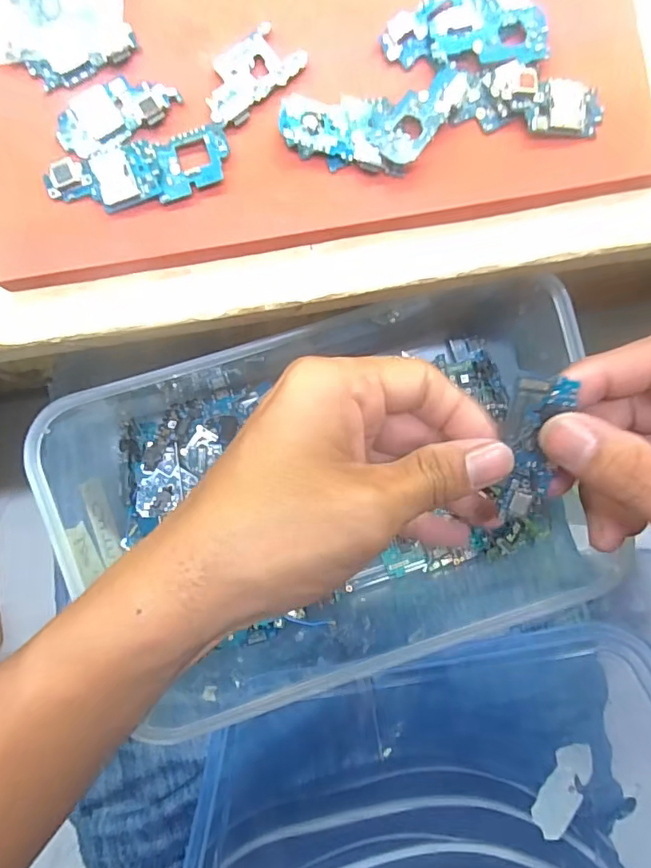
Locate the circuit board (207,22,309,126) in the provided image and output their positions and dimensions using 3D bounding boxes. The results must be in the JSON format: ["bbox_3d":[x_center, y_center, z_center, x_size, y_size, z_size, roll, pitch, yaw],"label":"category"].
[{"bbox_3d":[-0.027,-0.126,0.183,0.038,0.004,0.021,-43,94,0],"label":"circuit board"}]

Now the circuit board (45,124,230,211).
[{"bbox_3d":[-0.064,-0.091,0.182,0.062,0.006,0.020,-13,93,-2],"label":"circuit board"}]

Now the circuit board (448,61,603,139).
[{"bbox_3d":[0.074,-0.119,0.186,0.054,0.008,0.020,3,92,-3],"label":"circuit board"}]

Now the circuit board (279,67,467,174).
[{"bbox_3d":[0.018,-0.108,0.184,0.065,0.007,0.030,-14,93,-2],"label":"circuit board"}]

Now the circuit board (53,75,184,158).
[{"bbox_3d":[-0.073,-0.113,0.181,0.042,0.004,0.021,-33,94,-1],"label":"circuit board"}]

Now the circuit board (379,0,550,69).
[{"bbox_3d":[0.050,-0.147,0.186,0.059,0.005,0.031,-9,93,-2],"label":"circuit board"}]

